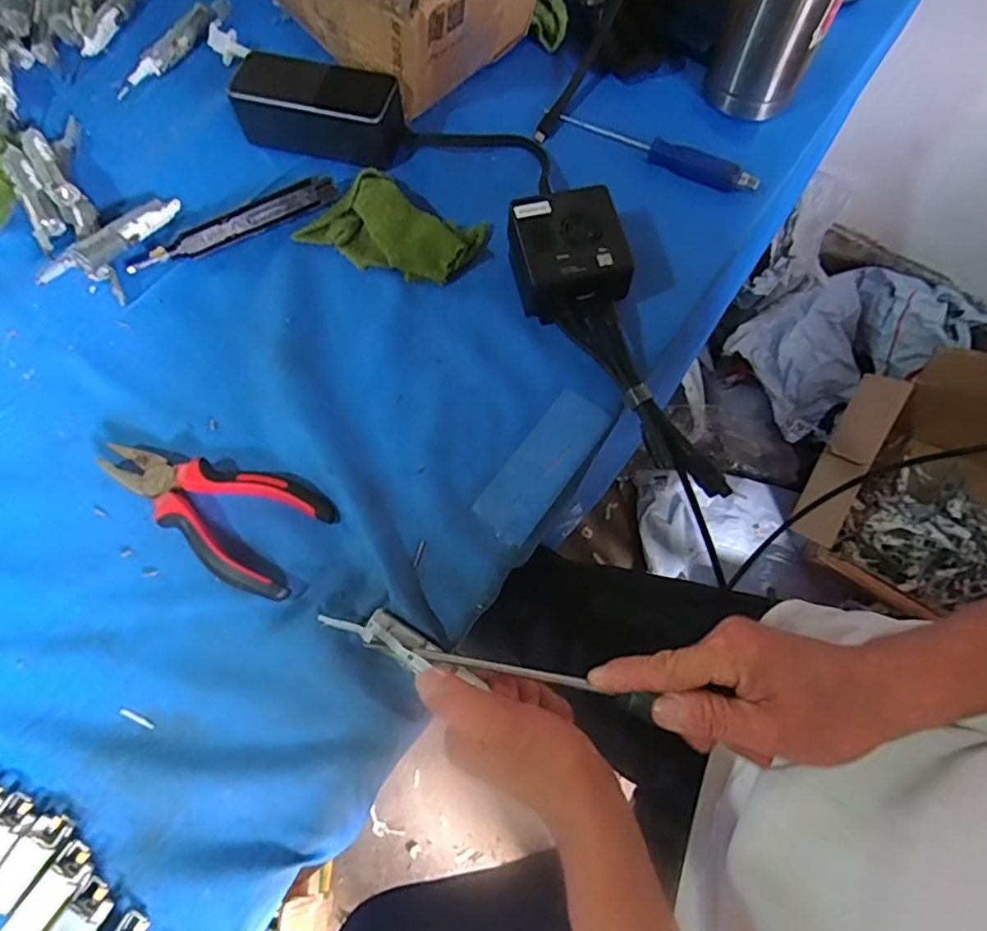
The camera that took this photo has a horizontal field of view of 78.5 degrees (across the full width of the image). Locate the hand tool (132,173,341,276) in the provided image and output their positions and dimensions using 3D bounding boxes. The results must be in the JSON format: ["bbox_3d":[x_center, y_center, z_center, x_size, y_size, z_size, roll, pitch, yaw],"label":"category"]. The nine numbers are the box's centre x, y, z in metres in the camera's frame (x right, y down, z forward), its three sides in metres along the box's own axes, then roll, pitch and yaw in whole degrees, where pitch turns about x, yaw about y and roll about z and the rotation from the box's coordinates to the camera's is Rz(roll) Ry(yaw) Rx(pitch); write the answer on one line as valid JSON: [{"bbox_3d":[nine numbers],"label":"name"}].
[{"bbox_3d":[-0.202,-0.189,0.474,0.165,0.016,0.015,-27,71,-9],"label":"hand tool"}]

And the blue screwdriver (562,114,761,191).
[{"bbox_3d":[0.136,-0.264,0.505,0.173,0.016,0.021,26,72,11],"label":"blue screwdriver"}]

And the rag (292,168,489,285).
[{"bbox_3d":[-0.077,-0.187,0.468,0.129,0.026,0.073,26,72,11],"label":"rag"}]

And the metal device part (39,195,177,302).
[{"bbox_3d":[-0.289,-0.173,0.462,0.045,0.034,0.113,15,70,7],"label":"metal device part"}]

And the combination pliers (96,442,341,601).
[{"bbox_3d":[-0.182,0.022,0.393,0.153,0.019,0.075,26,72,11],"label":"combination pliers"}]

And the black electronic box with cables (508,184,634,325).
[{"bbox_3d":[0.053,-0.151,0.444,0.077,0.049,0.088,-11,69,-3],"label":"black electronic box with cables"}]

